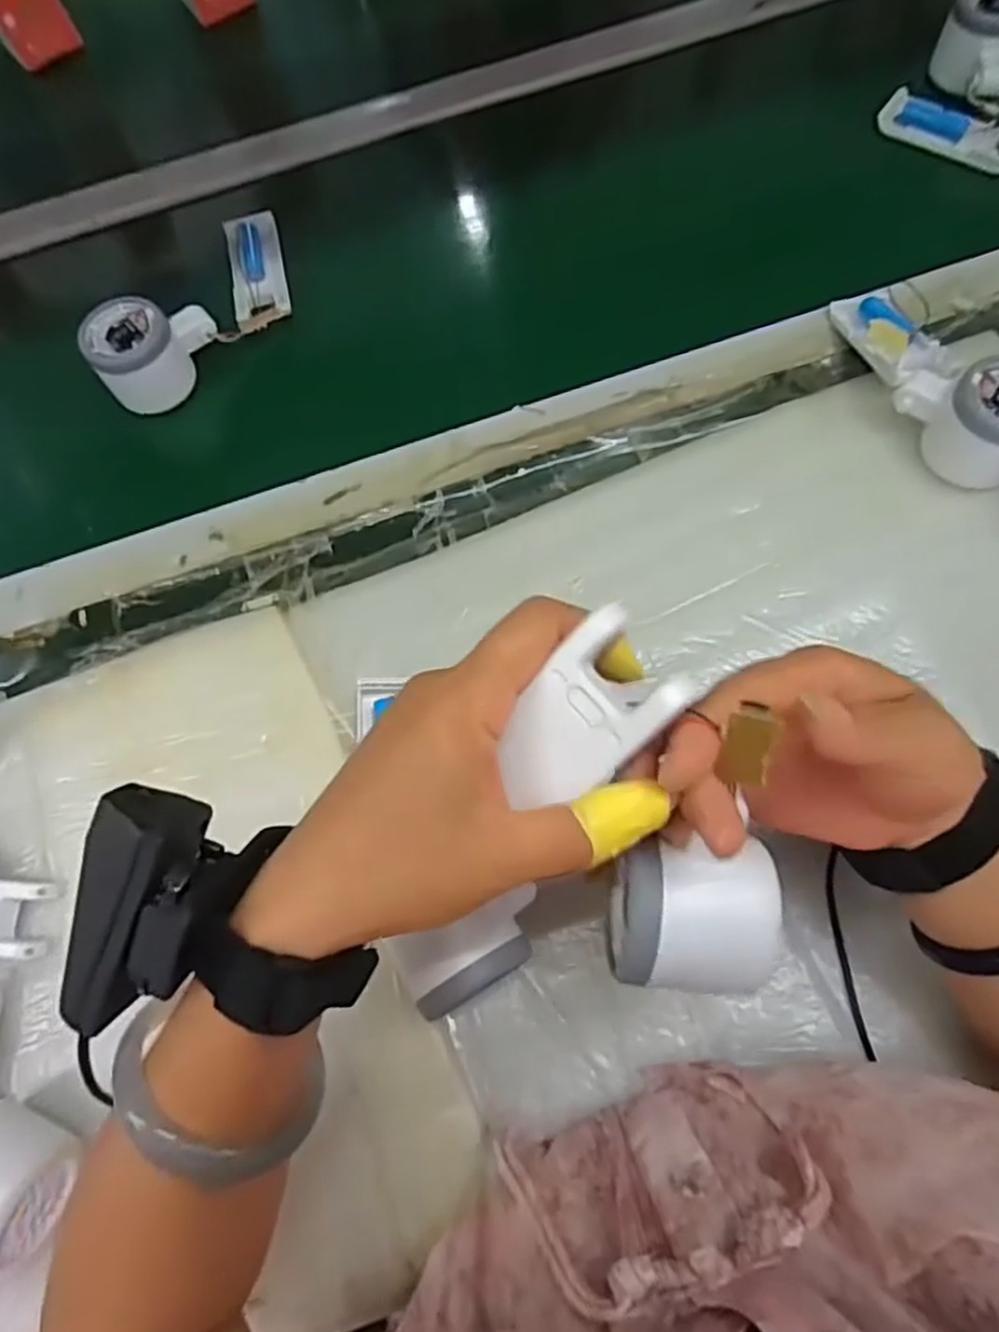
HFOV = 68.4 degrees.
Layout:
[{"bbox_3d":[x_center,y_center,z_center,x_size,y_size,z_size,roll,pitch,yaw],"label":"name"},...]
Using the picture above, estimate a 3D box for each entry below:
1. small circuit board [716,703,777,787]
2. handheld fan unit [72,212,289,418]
[{"bbox_3d":[0.074,0.025,0.219,0.013,0.028,0.004,-4,33,1],"label":"small circuit board"},{"bbox_3d":[-0.208,-0.264,0.537,0.083,0.068,0.192,23,74,12],"label":"handheld fan unit"}]

